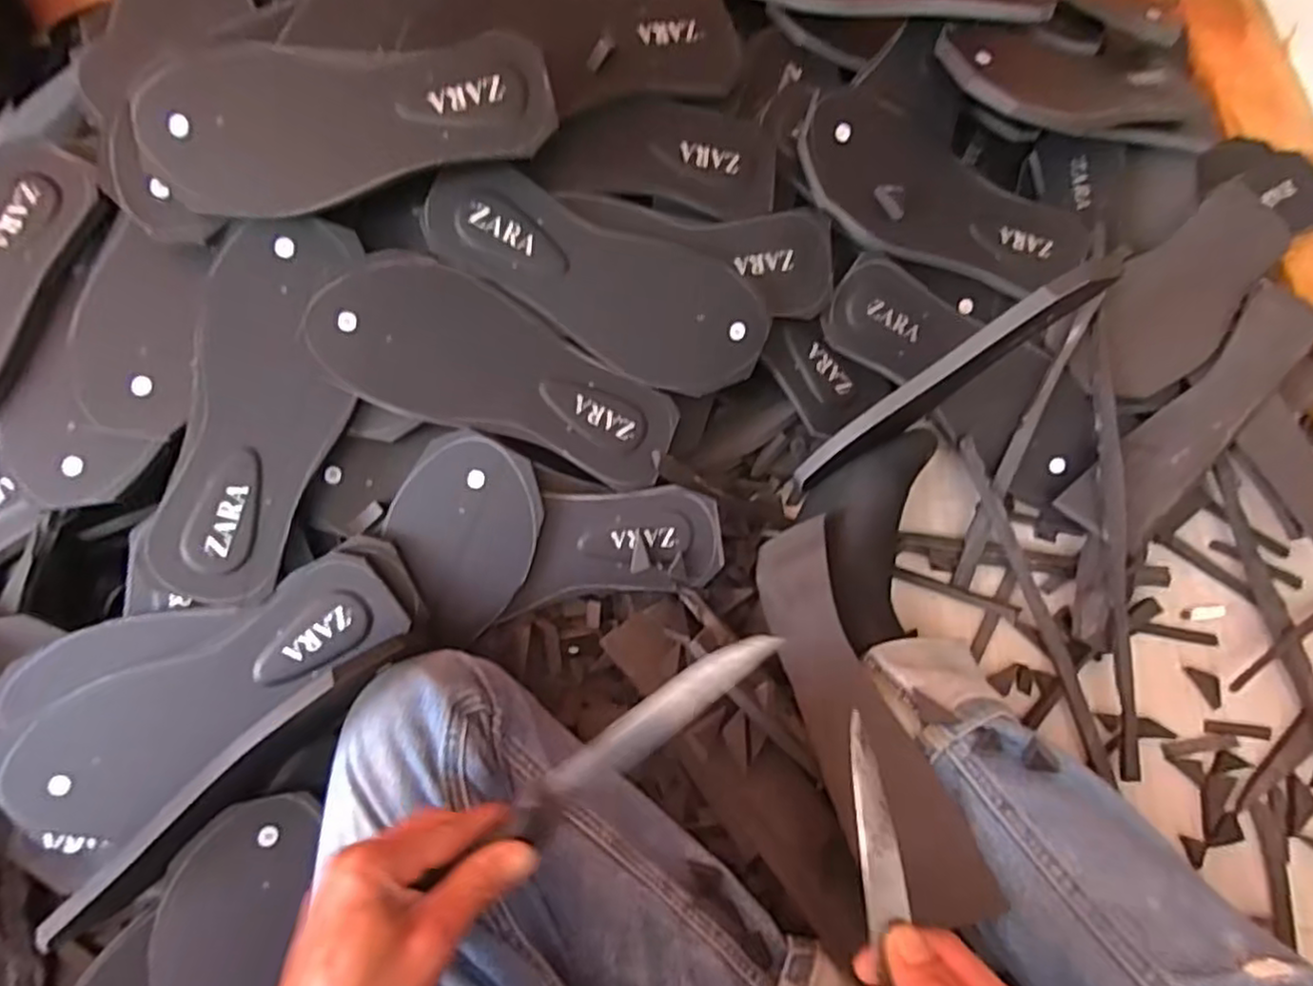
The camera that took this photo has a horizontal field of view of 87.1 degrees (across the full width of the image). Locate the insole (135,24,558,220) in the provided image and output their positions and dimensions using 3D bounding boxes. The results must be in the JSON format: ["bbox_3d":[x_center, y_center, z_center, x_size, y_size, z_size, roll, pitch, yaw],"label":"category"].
[{"bbox_3d":[-0.188,-0.232,0.429,0.241,0.014,0.108,-6,89,-3],"label":"insole"}]

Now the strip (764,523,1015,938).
[{"bbox_3d":[0.128,0.140,0.450,0.064,0.022,0.253,-17,67,-5],"label":"strip"}]

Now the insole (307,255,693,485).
[{"bbox_3d":[-0.103,-0.084,0.476,0.244,0.011,0.097,19,88,-14],"label":"insole"}]

